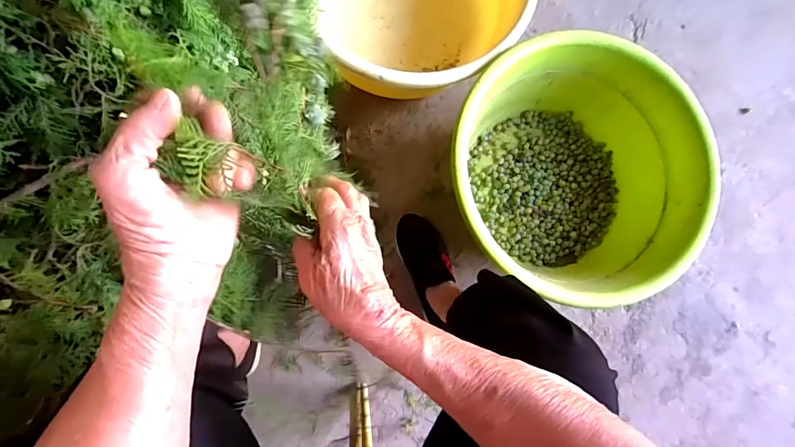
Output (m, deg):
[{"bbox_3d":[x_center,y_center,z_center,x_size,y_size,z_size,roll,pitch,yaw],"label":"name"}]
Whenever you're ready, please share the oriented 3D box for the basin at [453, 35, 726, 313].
[{"bbox_3d":[0.299,-0.089,0.705,0.426,0.206,0.418,1,84,-8],"label":"basin"}]

